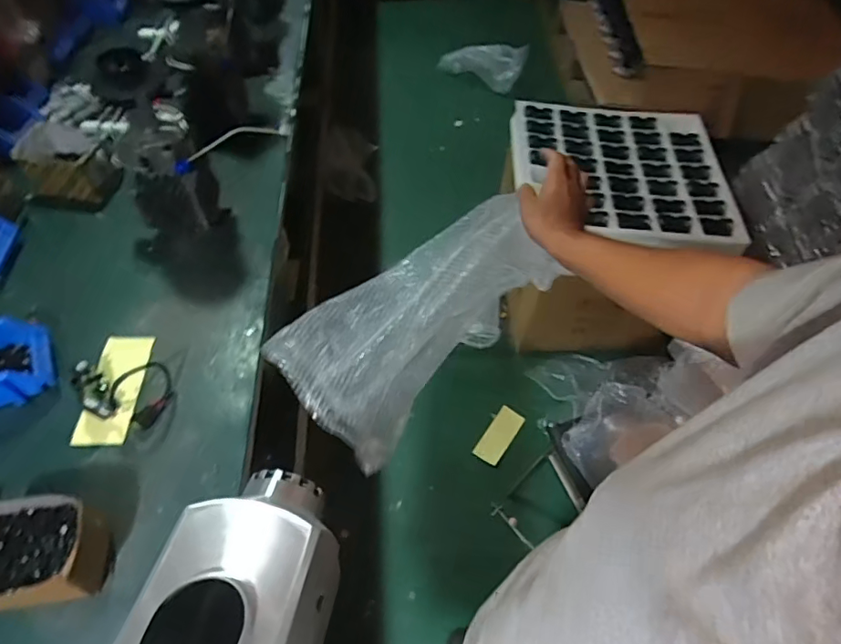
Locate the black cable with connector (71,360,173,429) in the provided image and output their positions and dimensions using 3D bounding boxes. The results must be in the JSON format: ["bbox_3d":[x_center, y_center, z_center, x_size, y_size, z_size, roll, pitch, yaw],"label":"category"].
[{"bbox_3d":[-0.459,0.097,0.801,0.138,0.061,0.100,12,57,6],"label":"black cable with connector"}]

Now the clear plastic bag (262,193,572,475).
[{"bbox_3d":[0.009,-0.009,0.768,0.421,0.148,0.174,-42,67,-19],"label":"clear plastic bag"}]

